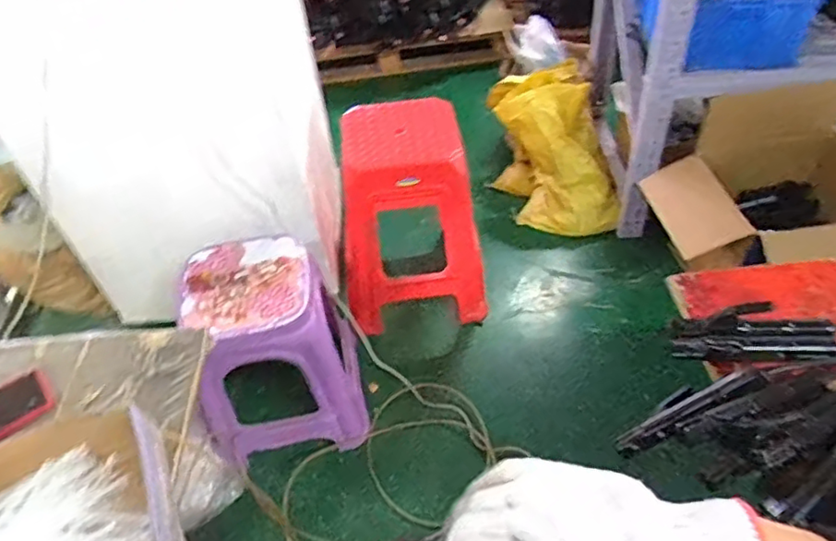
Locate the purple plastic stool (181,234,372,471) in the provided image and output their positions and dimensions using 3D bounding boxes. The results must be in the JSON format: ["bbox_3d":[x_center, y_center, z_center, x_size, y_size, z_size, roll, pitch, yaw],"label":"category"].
[{"bbox_3d":[-0.340,0.202,1.513,0.349,0.459,0.340,-11,46,-4],"label":"purple plastic stool"}]

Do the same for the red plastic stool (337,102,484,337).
[{"bbox_3d":[-0.033,-0.136,1.765,0.394,0.554,0.316,-12,46,-5],"label":"red plastic stool"}]

